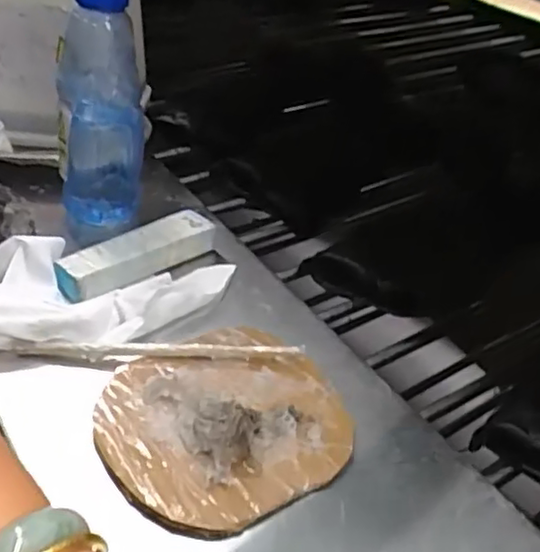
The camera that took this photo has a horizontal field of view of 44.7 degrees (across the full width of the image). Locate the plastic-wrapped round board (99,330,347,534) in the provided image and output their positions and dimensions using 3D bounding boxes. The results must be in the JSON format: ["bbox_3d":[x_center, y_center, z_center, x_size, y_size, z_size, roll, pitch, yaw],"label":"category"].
[{"bbox_3d":[-0.029,0.088,0.414,0.147,0.026,0.133,-21,43,-28],"label":"plastic-wrapped round board"}]

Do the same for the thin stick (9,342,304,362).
[{"bbox_3d":[-0.077,0.051,0.454,0.195,0.010,0.011,1,37,-2],"label":"thin stick"}]

